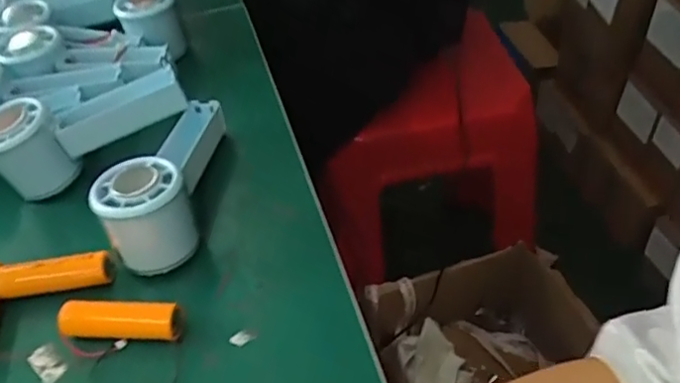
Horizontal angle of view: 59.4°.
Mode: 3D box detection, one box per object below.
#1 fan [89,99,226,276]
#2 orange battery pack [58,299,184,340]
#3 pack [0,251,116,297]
[{"bbox_3d":[-0.118,-0.010,0.432,0.062,0.074,0.153,1,31,8],"label":"fan"},{"bbox_3d":[-0.134,0.079,0.365,0.074,0.019,0.019,1,46,8],"label":"orange battery pack"},{"bbox_3d":[-0.188,0.056,0.393,0.073,0.022,0.019,-10,46,-2],"label":"pack"}]

